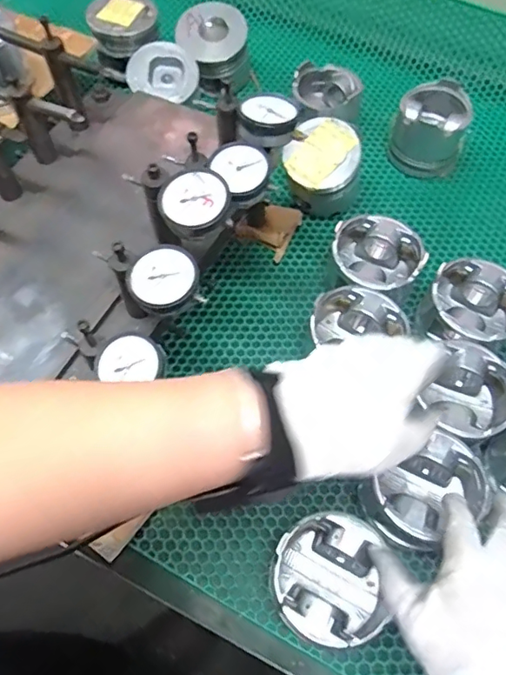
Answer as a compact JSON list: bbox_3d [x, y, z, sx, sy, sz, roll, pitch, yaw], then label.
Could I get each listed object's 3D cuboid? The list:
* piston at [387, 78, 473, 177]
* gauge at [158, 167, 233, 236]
[{"bbox_3d":[0.245,-0.284,0.718,0.093,0.089,0.090,1,62,-1],"label":"piston"},{"bbox_3d":[-0.046,-0.106,0.413,0.053,0.019,0.053,-12,73,1],"label":"gauge"}]

